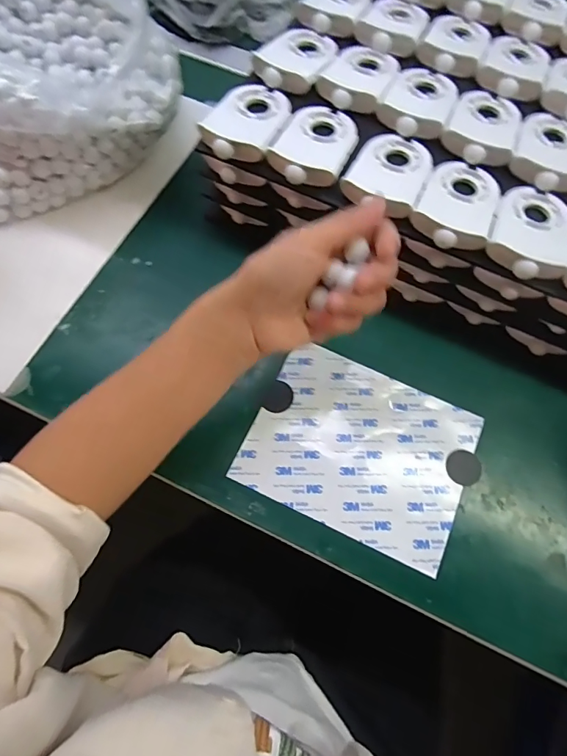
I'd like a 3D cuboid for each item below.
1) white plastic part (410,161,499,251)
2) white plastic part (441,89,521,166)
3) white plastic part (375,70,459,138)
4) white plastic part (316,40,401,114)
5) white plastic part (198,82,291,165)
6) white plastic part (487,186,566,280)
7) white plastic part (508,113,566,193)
[{"bbox_3d":[0.137,-0.137,0.340,0.057,0.012,0.089,26,70,7],"label":"white plastic part"},{"bbox_3d":[0.171,-0.215,0.368,0.057,0.009,0.088,25,70,7],"label":"white plastic part"},{"bbox_3d":[0.120,-0.244,0.377,0.057,0.011,0.090,26,70,7],"label":"white plastic part"},{"bbox_3d":[0.069,-0.274,0.388,0.058,0.012,0.091,24,70,7],"label":"white plastic part"},{"bbox_3d":[-0.028,-0.217,0.364,0.058,0.012,0.089,22,69,6],"label":"white plastic part"},{"bbox_3d":[0.191,-0.113,0.332,0.058,0.012,0.089,24,69,6],"label":"white plastic part"},{"bbox_3d":[0.225,-0.194,0.363,0.058,0.011,0.089,24,69,6],"label":"white plastic part"}]

